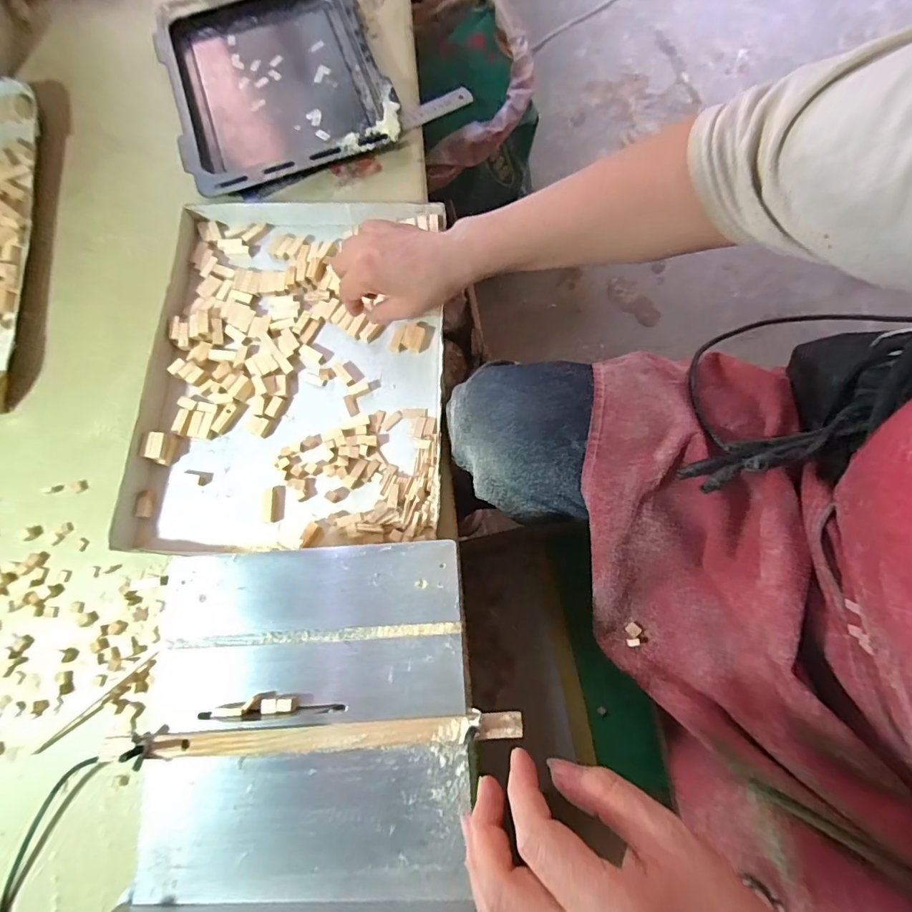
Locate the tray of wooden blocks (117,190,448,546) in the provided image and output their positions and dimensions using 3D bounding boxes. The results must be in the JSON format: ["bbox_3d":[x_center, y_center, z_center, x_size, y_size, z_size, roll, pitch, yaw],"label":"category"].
[{"bbox_3d":[-0.168,-0.101,0.488,0.301,0.033,0.387,1,74,1],"label":"tray of wooden blocks"}]

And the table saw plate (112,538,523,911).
[{"bbox_3d":[-0.100,0.195,0.313,0.232,0.023,0.255,-2,74,0],"label":"table saw plate"}]

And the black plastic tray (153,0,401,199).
[{"bbox_3d":[-0.246,-0.516,0.616,0.276,0.043,0.373,-17,71,-4],"label":"black plastic tray"}]

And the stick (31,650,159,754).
[{"bbox_3d":[-0.324,0.224,0.410,0.125,0.004,0.005,-40,77,-10],"label":"stick"}]

